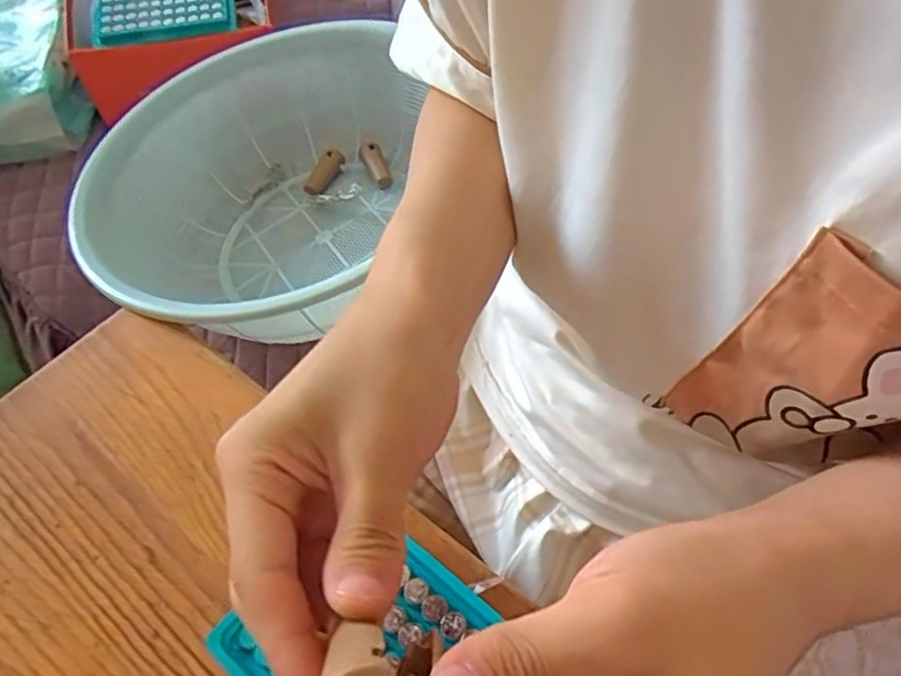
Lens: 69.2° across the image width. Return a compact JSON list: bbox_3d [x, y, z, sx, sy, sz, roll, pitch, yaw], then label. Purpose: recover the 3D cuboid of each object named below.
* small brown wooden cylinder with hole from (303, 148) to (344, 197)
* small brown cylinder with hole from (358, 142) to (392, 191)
[{"bbox_3d":[-0.123,-0.159,0.625,0.018,0.013,0.052,25,74,19],"label":"small brown wooden cylinder with hole"},{"bbox_3d":[-0.071,-0.166,0.614,0.017,0.013,0.063,-19,54,-8],"label":"small brown cylinder with hole"}]

